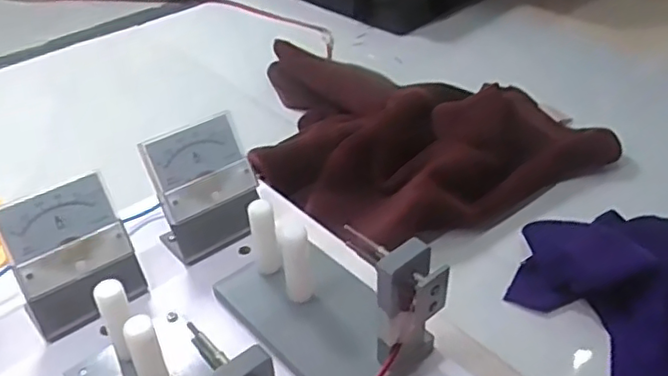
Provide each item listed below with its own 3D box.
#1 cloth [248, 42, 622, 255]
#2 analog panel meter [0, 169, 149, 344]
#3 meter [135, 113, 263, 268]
[{"bbox_3d":[0.075,-0.072,0.637,0.327,0.066,0.305,-13,39,-13],"label":"cloth"},{"bbox_3d":[-0.152,0.039,0.373,0.064,0.071,0.042,-23,43,-25],"label":"analog panel meter"},{"bbox_3d":[-0.084,0.000,0.418,0.065,0.073,0.042,-25,43,-26],"label":"meter"}]

